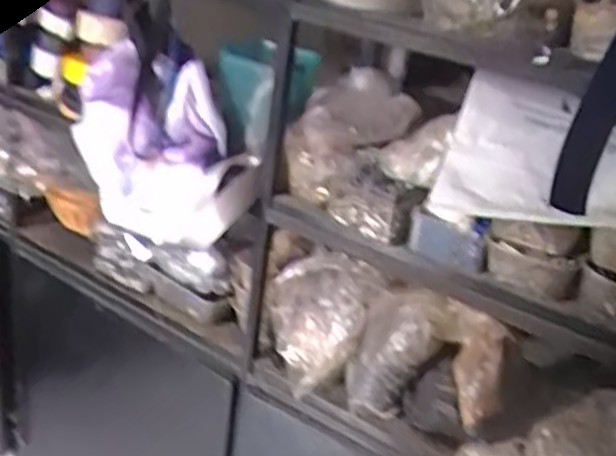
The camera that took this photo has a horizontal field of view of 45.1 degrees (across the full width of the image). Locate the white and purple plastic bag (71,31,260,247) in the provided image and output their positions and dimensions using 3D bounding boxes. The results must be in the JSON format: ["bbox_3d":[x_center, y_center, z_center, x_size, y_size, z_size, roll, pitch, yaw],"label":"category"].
[{"bbox_3d":[-0.208,-0.119,1.037,0.292,0.253,0.096,24,30,33],"label":"white and purple plastic bag"}]

